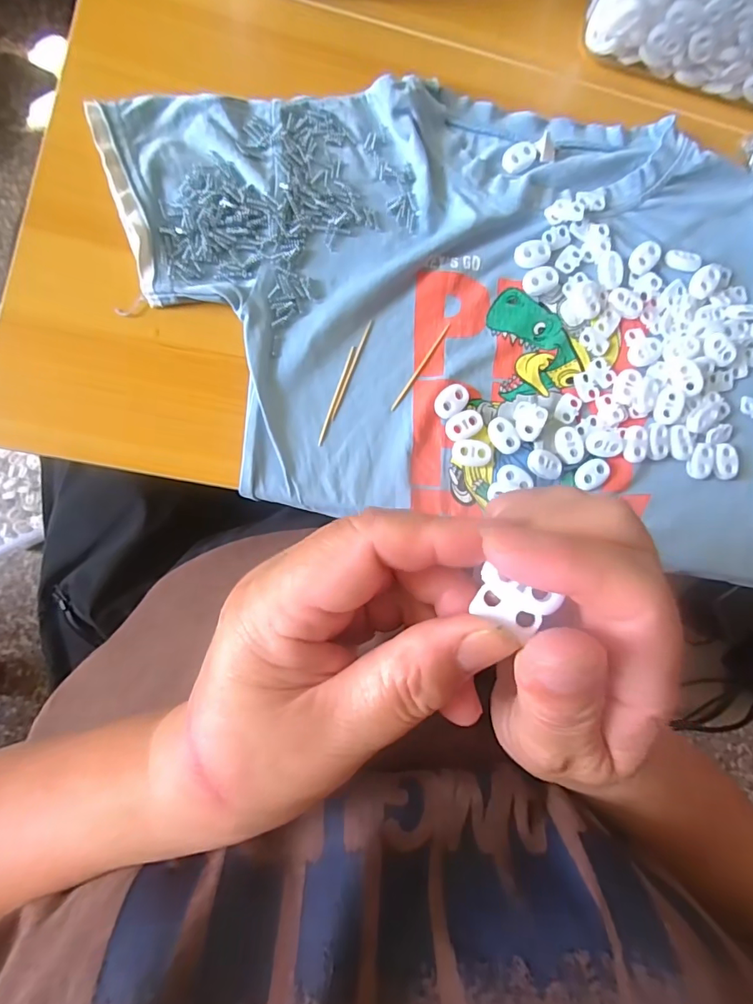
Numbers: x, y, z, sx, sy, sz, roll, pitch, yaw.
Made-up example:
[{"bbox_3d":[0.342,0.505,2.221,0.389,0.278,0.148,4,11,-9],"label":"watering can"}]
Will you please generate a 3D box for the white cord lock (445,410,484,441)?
[{"bbox_3d":[0.052,-0.044,0.276,0.024,0.004,0.014,-30,90,-8],"label":"white cord lock"}]

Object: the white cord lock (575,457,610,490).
[{"bbox_3d":[0.128,-0.017,0.282,0.022,0.004,0.015,-39,91,-8],"label":"white cord lock"}]

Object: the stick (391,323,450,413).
[{"bbox_3d":[0.026,-0.079,0.278,0.004,0.004,0.061,33,83,-4],"label":"stick"}]

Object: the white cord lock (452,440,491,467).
[{"bbox_3d":[0.054,-0.028,0.276,0.022,0.004,0.015,2,86,-7],"label":"white cord lock"}]

